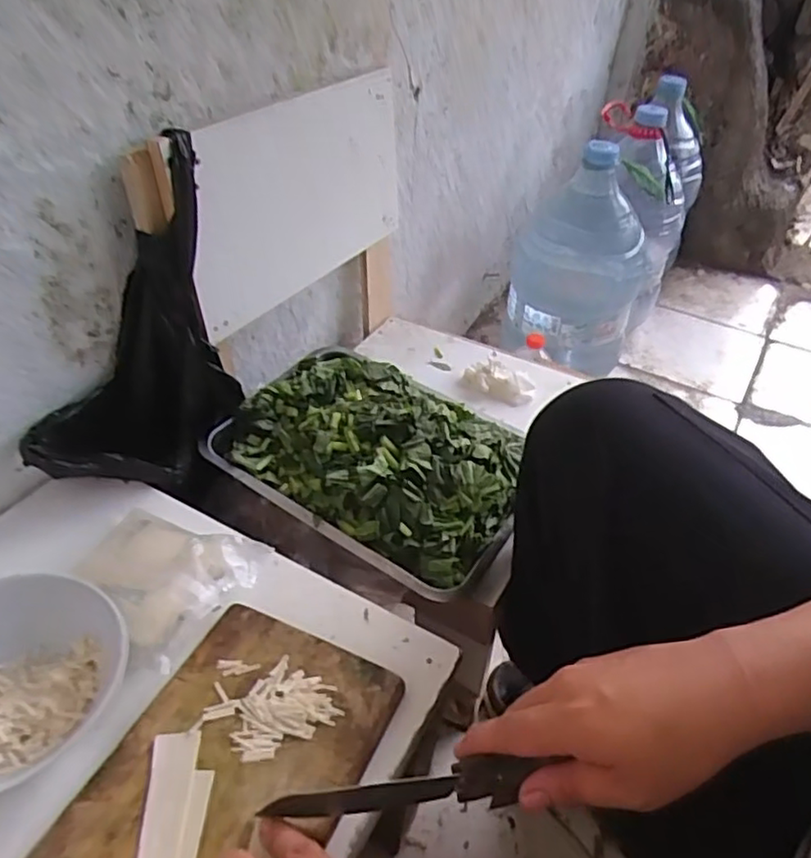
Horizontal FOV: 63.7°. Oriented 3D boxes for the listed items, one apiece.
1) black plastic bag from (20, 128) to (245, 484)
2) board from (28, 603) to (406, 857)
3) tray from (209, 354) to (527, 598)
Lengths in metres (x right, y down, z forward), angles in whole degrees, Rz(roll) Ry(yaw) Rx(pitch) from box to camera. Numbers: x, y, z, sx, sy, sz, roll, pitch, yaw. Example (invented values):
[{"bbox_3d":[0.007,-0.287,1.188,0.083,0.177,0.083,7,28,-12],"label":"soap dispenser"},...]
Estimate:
[{"bbox_3d":[-0.235,-0.109,0.653,0.110,0.317,0.205,15,2,16],"label":"black plastic bag"},{"bbox_3d":[-0.126,0.239,0.402,0.153,0.012,0.278,17,43,17],"label":"board"},{"bbox_3d":[-0.028,0.018,0.726,0.328,0.070,0.241,22,45,23],"label":"tray"}]

